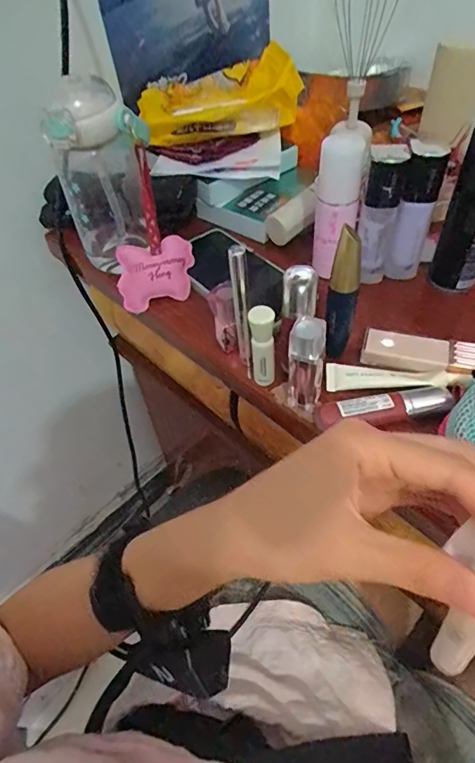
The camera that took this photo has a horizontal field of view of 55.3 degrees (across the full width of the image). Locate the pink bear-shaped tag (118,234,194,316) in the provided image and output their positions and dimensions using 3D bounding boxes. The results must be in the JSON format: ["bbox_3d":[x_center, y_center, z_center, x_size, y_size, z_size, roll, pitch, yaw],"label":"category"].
[{"bbox_3d":[-0.080,-0.107,0.450,0.076,0.062,0.013,-16,14,-10],"label":"pink bear-shaped tag"}]

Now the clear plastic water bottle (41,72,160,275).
[{"bbox_3d":[-0.124,-0.189,0.441,0.083,0.176,0.083,-15,50,-8],"label":"clear plastic water bottle"}]

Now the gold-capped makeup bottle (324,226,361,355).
[{"bbox_3d":[0.079,-0.061,0.341,0.022,0.110,0.018,7,51,11],"label":"gold-capped makeup bottle"}]

